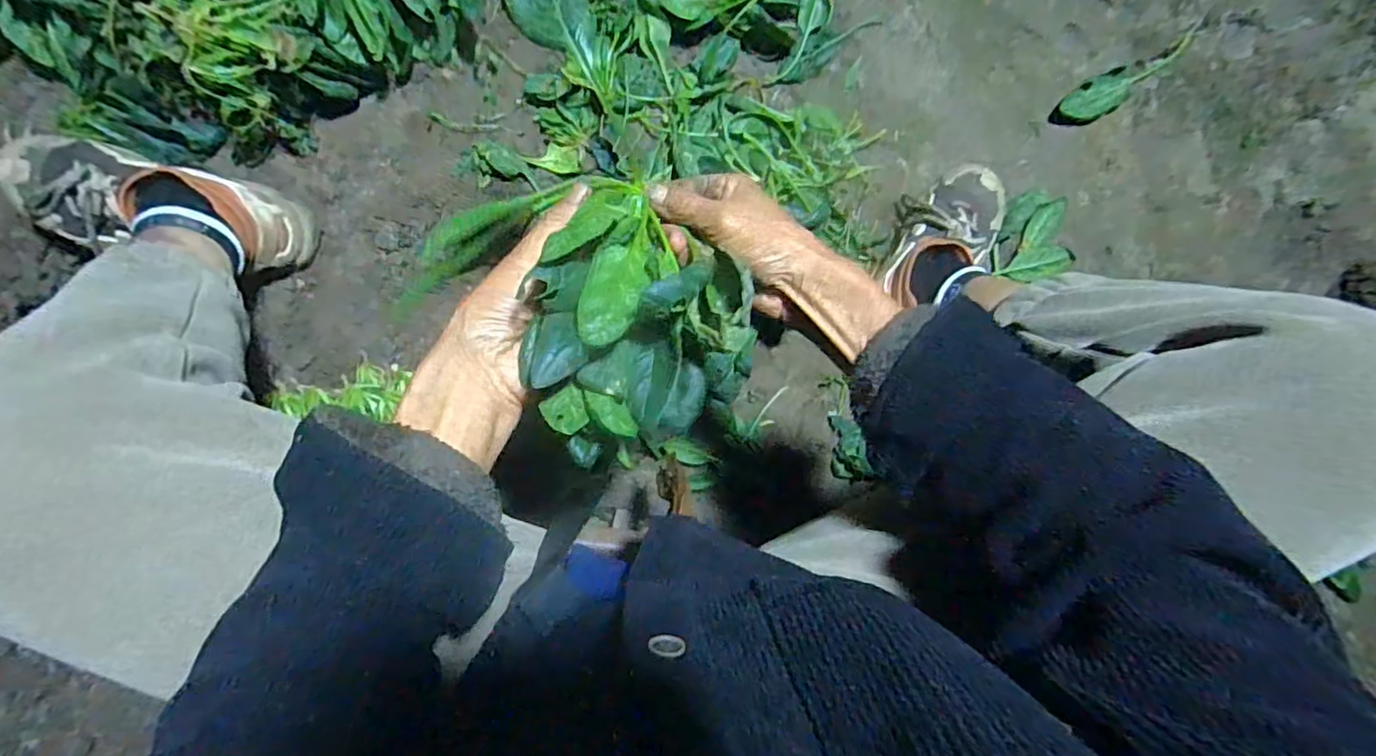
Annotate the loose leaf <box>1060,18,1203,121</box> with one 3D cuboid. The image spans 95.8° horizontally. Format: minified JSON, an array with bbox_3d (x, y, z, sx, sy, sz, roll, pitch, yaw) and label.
[{"bbox_3d":[0.540,-0.367,0.757,0.184,0.023,0.045,-31,95,-3],"label":"loose leaf"}]

